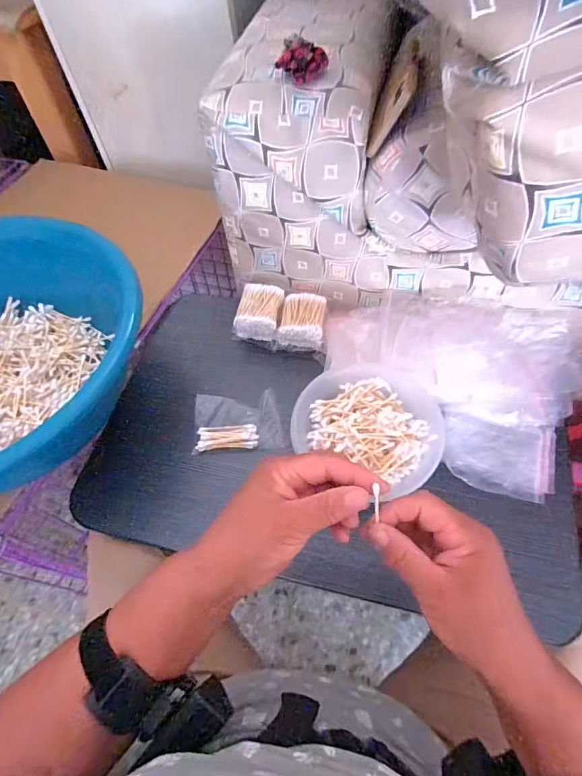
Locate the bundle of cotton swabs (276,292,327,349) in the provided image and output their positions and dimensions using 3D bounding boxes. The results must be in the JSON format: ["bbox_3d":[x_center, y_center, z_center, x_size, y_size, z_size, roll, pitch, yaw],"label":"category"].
[{"bbox_3d":[0.018,-0.097,0.604,0.062,0.039,0.073,10,59,10],"label":"bundle of cotton swabs"}]

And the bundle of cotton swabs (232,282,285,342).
[{"bbox_3d":[-0.045,-0.108,0.613,0.062,0.044,0.077,12,59,11],"label":"bundle of cotton swabs"}]

